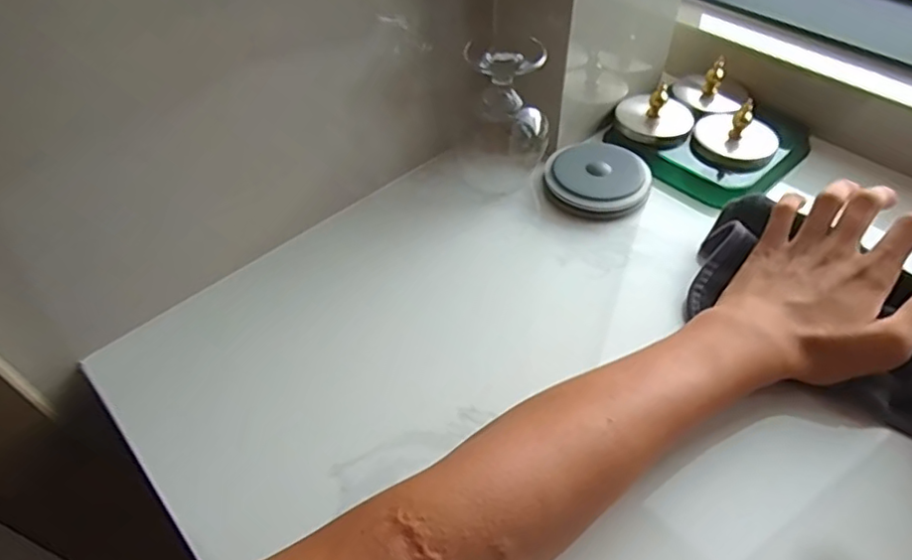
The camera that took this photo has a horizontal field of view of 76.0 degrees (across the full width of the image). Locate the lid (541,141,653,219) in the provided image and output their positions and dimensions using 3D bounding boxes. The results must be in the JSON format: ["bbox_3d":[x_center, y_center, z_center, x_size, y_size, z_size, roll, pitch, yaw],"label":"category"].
[{"bbox_3d":[0.119,-0.086,0.494,0.086,0.021,0.073,6,50,7],"label":"lid"}]

